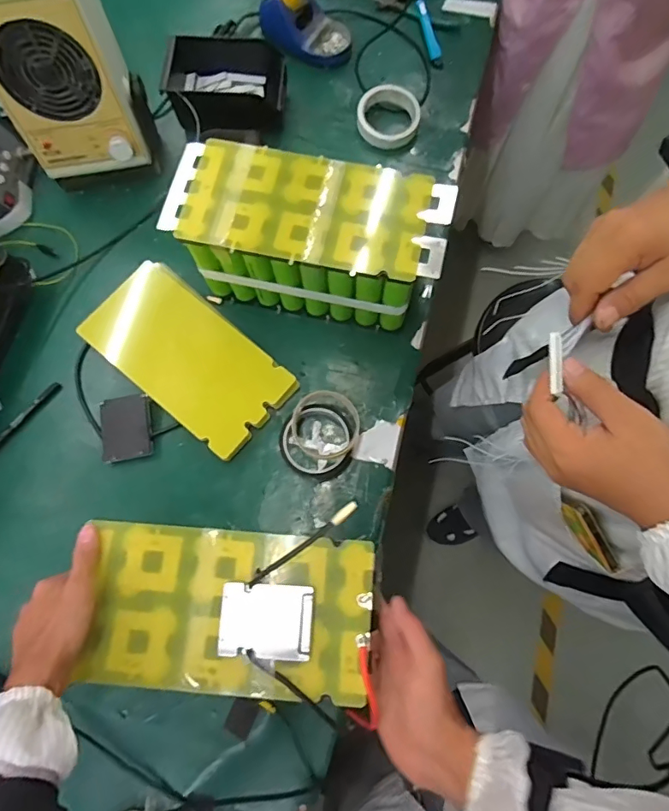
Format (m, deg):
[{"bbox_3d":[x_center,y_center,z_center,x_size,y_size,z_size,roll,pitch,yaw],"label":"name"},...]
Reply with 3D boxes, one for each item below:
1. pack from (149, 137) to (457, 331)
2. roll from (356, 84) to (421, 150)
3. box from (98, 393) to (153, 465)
[{"bbox_3d":[-0.032,-0.209,0.631,0.320,0.145,0.142,11,76,3],"label":"pack"},{"bbox_3d":[0.081,-0.438,0.759,0.095,0.031,0.105,16,77,4],"label":"roll"},{"bbox_3d":[-0.267,0.030,0.639,0.065,0.019,0.082,-7,76,-2],"label":"box"}]

